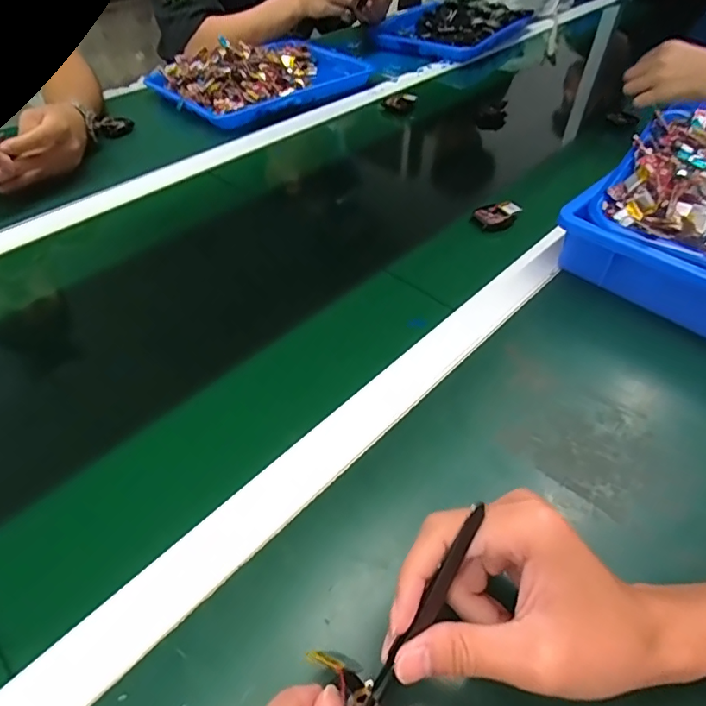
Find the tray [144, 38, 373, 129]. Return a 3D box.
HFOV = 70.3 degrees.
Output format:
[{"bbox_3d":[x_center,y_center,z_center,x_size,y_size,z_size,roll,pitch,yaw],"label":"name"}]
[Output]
[{"bbox_3d":[-0.148,-0.475,0.850,0.343,0.049,0.232,-31,52,-28],"label":"tray"}]

